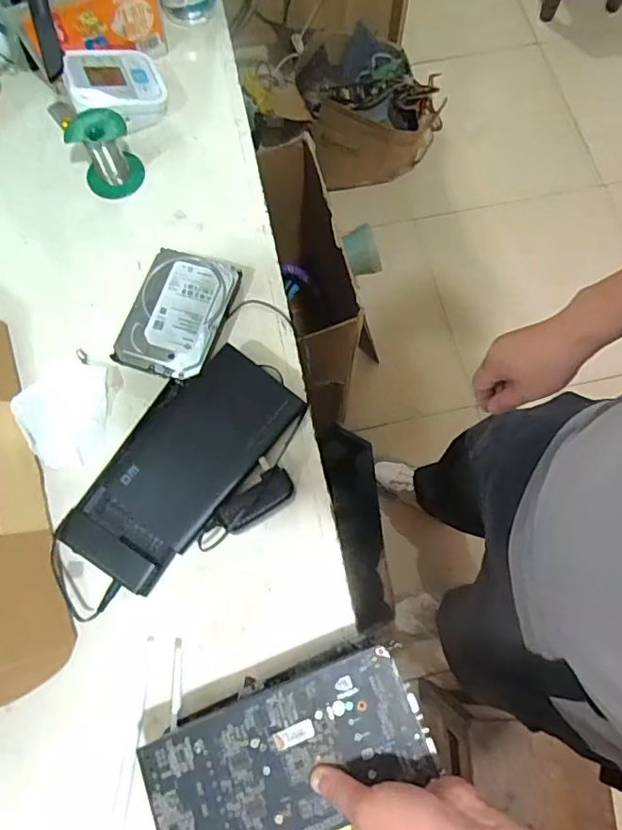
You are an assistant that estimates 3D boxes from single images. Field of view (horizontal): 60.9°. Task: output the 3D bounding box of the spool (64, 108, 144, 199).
[{"bbox_3d":[-0.238,-0.303,0.616,0.065,0.071,0.060,0,73,0],"label":"spool"}]

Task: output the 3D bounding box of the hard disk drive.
[{"bbox_3d":[-0.147,-0.111,0.589,0.097,0.020,0.147,19,74,6],"label":"hard disk drive"}]

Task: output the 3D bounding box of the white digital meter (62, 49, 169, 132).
[{"bbox_3d":[-0.235,-0.396,0.647,0.109,0.067,0.086,-18,74,-5],"label":"white digital meter"}]

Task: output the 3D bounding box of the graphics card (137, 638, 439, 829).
[{"bbox_3d":[-0.017,0.270,0.421,0.206,0.043,0.108,-20,74,-6],"label":"graphics card"}]

